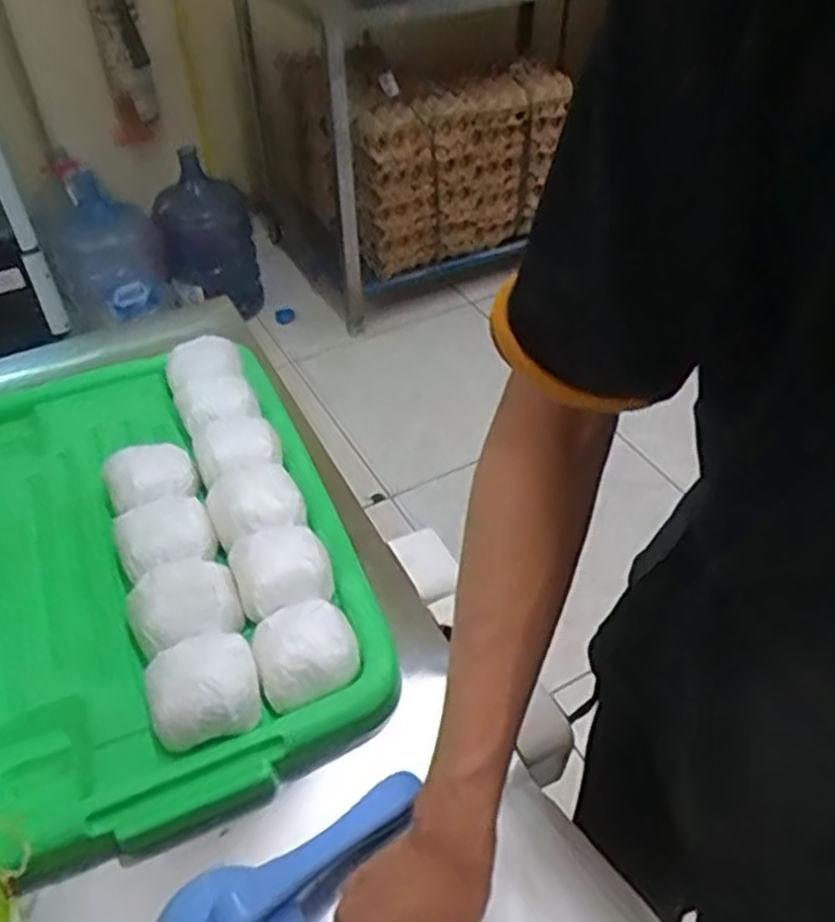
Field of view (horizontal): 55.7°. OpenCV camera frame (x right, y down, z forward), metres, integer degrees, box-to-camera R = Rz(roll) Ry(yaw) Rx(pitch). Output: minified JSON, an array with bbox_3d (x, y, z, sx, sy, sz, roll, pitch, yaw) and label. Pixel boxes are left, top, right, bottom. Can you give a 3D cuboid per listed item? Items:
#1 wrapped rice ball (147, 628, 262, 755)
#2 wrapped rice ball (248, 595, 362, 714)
[{"bbox_3d":[-0.159,0.173,0.593,0.076,0.048,0.067,-16,46,-14],"label":"wrapped rice ball"},{"bbox_3d":[-0.088,0.153,0.623,0.076,0.034,0.074,-20,47,-18],"label":"wrapped rice ball"}]

